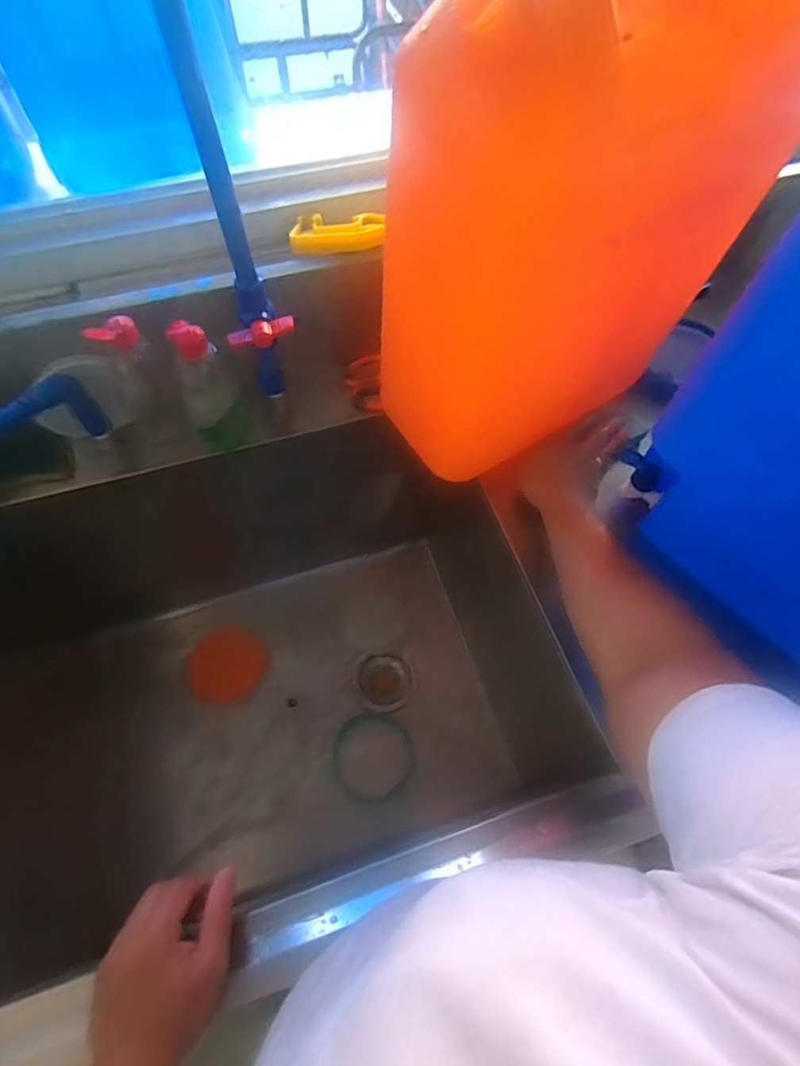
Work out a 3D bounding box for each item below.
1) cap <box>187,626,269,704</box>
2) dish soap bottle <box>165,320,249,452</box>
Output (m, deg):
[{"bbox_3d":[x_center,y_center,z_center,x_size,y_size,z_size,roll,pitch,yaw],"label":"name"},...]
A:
[{"bbox_3d":[-0.281,0.215,0.881,0.112,0.006,0.120,4,80,-24],"label":"cap"},{"bbox_3d":[-0.206,-0.150,0.592,0.047,0.161,0.058,2,63,0],"label":"dish soap bottle"}]

